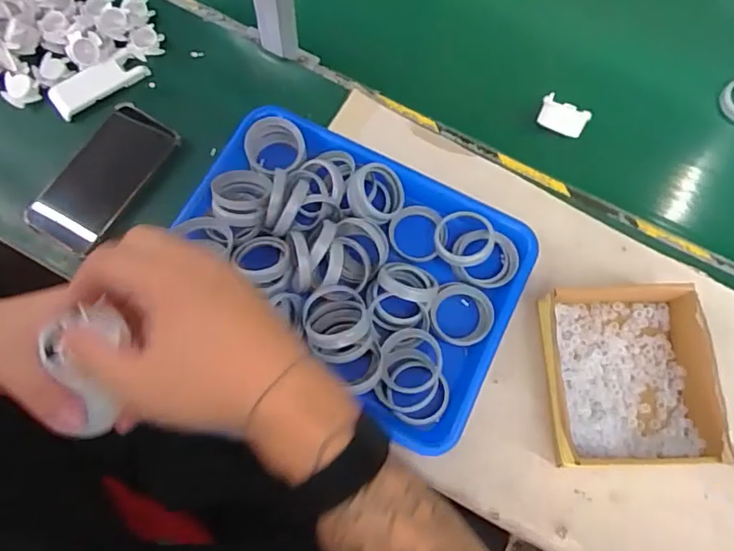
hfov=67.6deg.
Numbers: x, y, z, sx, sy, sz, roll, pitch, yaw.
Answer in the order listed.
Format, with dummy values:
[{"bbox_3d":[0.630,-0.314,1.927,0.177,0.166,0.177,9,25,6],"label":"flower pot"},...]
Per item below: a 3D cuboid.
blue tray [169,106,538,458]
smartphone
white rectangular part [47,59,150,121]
[{"bbox_3d":[-0.019,-0.016,0.522,0.326,0.046,0.231,28,71,7],"label":"blue tray"},{"bbox_3d":[-0.279,-0.102,0.578,0.081,0.008,0.165,41,86,12],"label":"smartphone"},{"bbox_3d":[-0.293,-0.209,0.599,0.103,0.013,0.039,-30,74,-13],"label":"white rectangular part"}]

